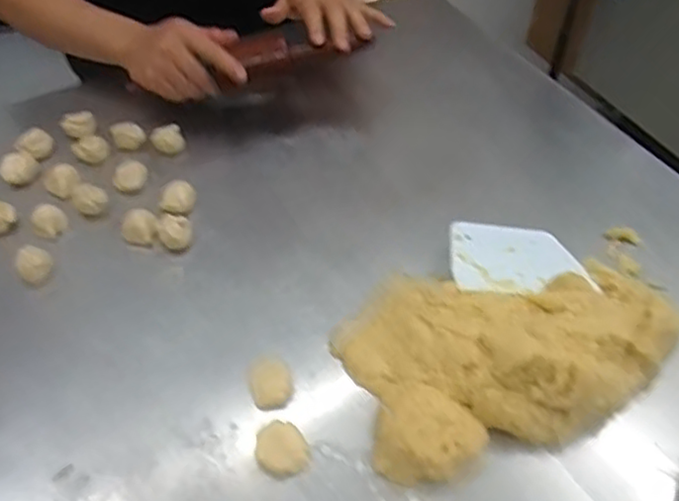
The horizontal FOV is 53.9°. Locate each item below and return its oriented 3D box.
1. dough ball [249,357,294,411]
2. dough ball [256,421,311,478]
[{"bbox_3d":[-0.058,0.117,0.580,0.035,0.027,0.038,-1,48,1],"label":"dough ball"},{"bbox_3d":[-0.045,0.159,0.535,0.039,0.022,0.038,-1,48,1],"label":"dough ball"}]

